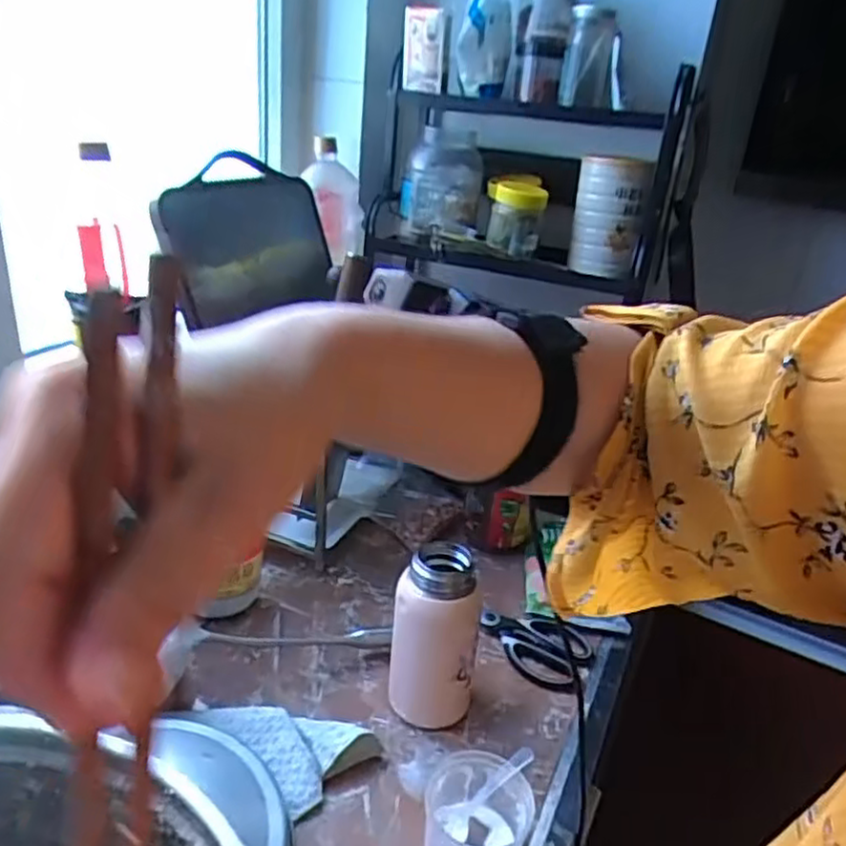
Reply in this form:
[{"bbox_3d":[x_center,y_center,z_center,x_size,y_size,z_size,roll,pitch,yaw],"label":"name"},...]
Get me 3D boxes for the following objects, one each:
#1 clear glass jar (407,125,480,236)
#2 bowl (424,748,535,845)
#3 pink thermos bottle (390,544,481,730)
[{"bbox_3d":[0.033,-0.343,0.979,0.100,0.133,0.109,5,25,-2],"label":"clear glass jar"},{"bbox_3d":[0.042,0.304,0.534,0.079,0.063,0.079,5,25,-2],"label":"bowl"},{"bbox_3d":[0.009,0.198,0.637,0.074,0.167,0.059,5,25,-3],"label":"pink thermos bottle"}]

